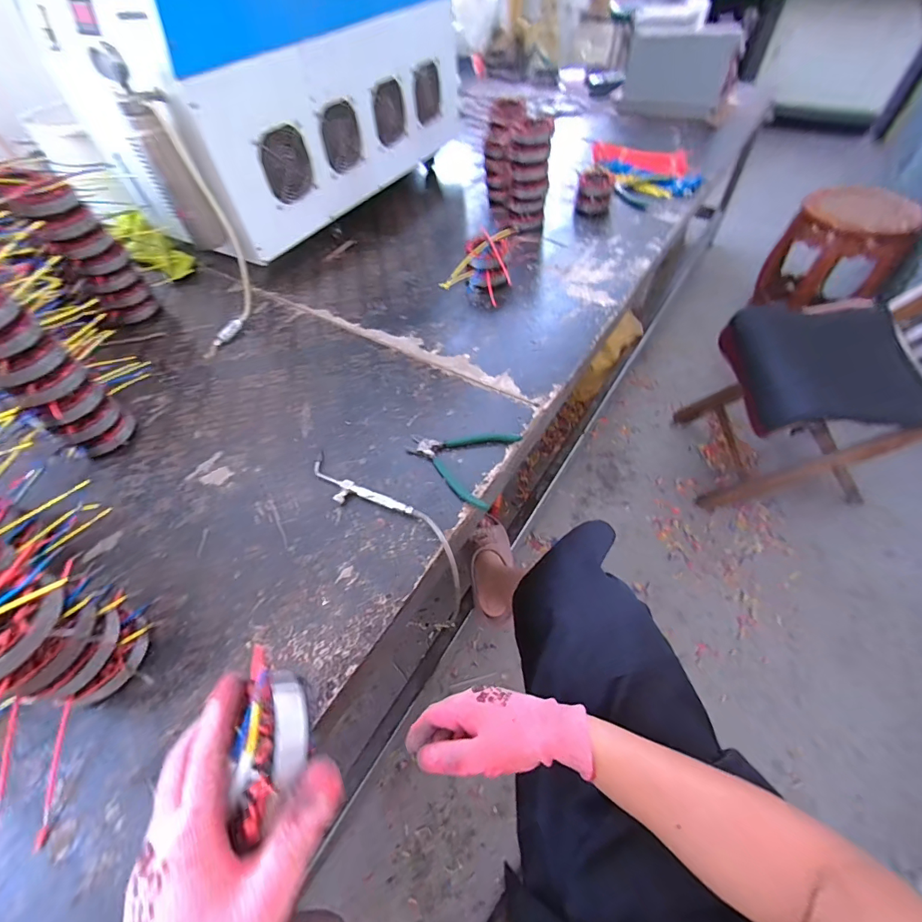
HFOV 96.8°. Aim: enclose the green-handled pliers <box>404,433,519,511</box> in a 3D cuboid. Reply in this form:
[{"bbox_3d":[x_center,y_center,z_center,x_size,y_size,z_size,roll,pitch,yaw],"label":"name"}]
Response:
[{"bbox_3d":[-0.009,-0.004,0.549,0.141,0.016,0.125,16,56,15],"label":"green-handled pliers"}]

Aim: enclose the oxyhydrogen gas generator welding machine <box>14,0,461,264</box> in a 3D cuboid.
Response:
[{"bbox_3d":[-0.365,-0.805,0.882,0.362,0.359,0.806,26,59,21],"label":"oxyhydrogen gas generator welding machine"}]

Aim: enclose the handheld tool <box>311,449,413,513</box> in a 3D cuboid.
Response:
[{"bbox_3d":[-0.137,0.038,0.522,0.167,0.018,0.044,28,59,21],"label":"handheld tool"}]

